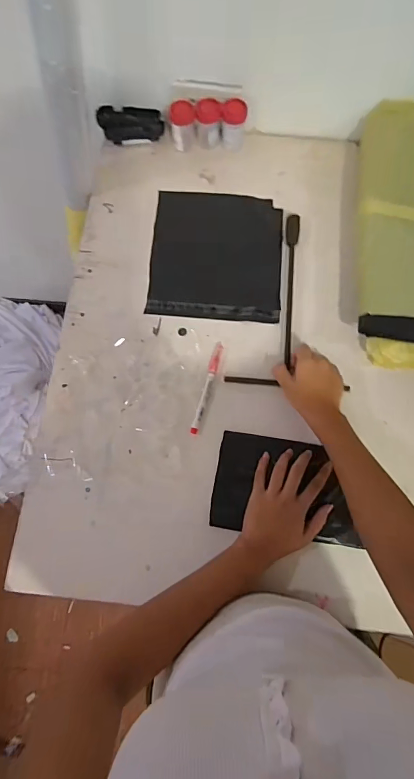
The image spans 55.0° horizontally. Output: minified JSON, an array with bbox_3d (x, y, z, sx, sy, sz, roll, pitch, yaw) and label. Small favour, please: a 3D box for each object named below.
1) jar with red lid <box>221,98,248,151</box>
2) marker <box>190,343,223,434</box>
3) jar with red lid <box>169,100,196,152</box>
[{"bbox_3d":[0.046,-0.460,0.690,0.042,0.063,0.040,0,75,0],"label":"jar with red lid"},{"bbox_3d":[0.002,-0.004,0.590,0.015,0.010,0.145,15,75,4],"label":"marker"},{"bbox_3d":[-0.041,-0.453,0.685,0.041,0.066,0.037,-5,75,-2],"label":"jar with red lid"}]

